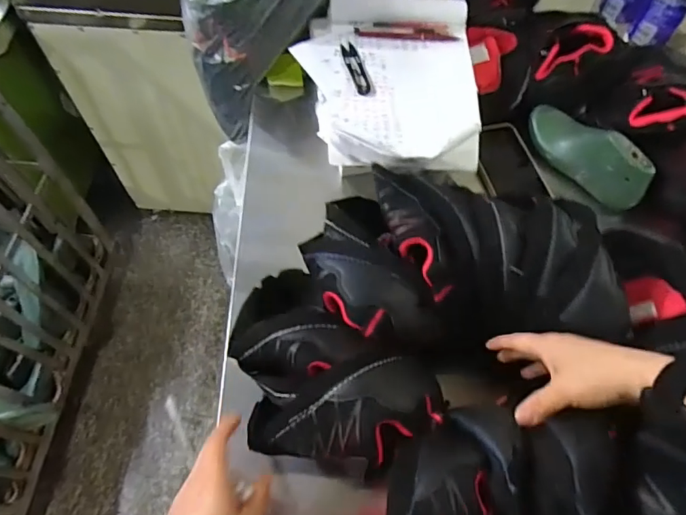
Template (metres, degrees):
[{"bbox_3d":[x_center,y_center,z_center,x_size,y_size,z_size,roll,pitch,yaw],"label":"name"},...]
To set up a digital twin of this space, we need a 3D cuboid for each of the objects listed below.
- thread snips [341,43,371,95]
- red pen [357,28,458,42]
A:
[{"bbox_3d":[0.017,-0.256,0.668,0.021,0.005,0.098,-12,62,-8],"label":"thread snips"},{"bbox_3d":[0.091,-0.317,0.703,0.145,0.008,0.018,7,61,2],"label":"red pen"}]

